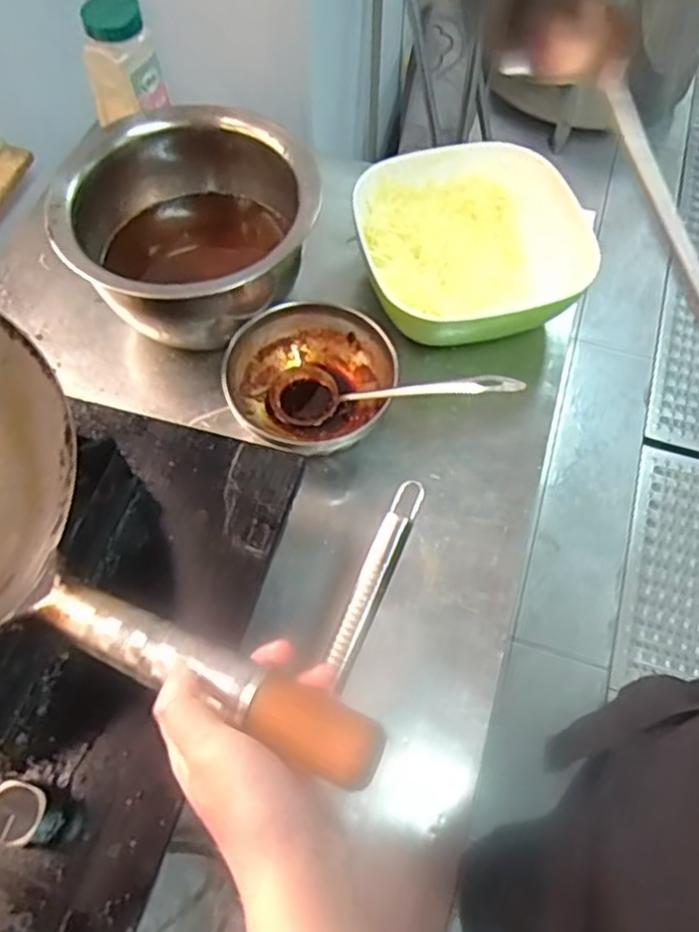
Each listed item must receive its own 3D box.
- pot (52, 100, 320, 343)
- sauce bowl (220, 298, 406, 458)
[{"bbox_3d":[-0.164,-0.240,0.782,0.249,0.162,0.252,1,62,1],"label":"pot"},{"bbox_3d":[-0.043,-0.085,0.745,0.154,0.073,0.168,0,62,0],"label":"sauce bowl"}]

